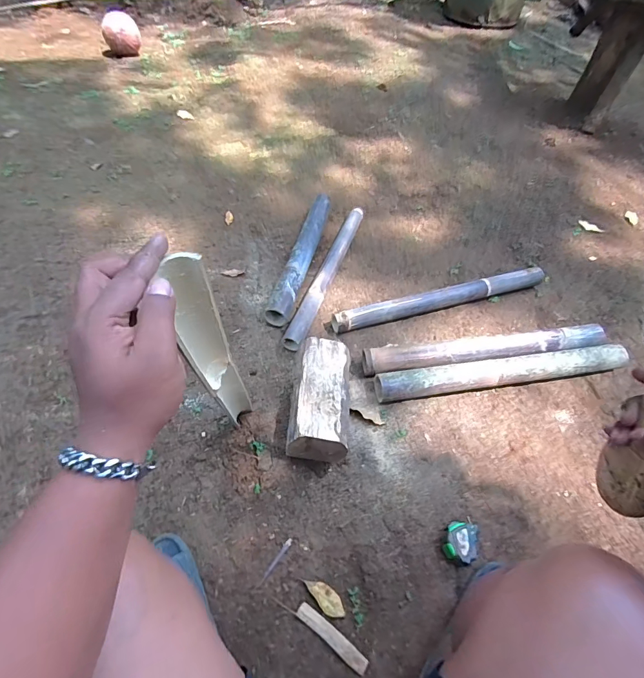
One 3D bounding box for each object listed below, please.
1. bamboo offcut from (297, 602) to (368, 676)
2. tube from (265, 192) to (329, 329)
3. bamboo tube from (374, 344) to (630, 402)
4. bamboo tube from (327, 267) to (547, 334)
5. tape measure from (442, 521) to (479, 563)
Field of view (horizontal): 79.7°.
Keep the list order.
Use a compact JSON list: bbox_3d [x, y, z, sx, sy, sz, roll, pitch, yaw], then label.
[{"bbox_3d":[0.017,0.534,0.693,0.143,0.010,0.028,34,58,18],"label":"bamboo offcut"},{"bbox_3d":[-0.059,-0.278,1.253,0.074,0.079,0.563,15,54,6],"label":"tube"},{"bbox_3d":[0.494,0.087,1.037,0.714,0.074,0.075,-5,53,-10],"label":"bamboo tube"},{"bbox_3d":[0.381,-0.126,1.202,0.727,0.067,0.059,-14,57,-14],"label":"bamboo tube"},{"bbox_3d":[0.284,0.417,0.793,0.067,0.042,0.079,15,53,5],"label":"tape measure"}]

